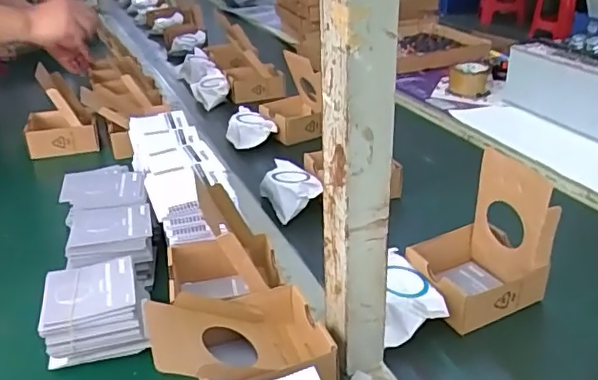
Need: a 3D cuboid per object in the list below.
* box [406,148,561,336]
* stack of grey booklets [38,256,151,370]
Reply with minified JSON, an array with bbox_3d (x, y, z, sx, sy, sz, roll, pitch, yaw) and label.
[{"bbox_3d":[0.187,0.049,0.594,0.118,0.135,0.103,-12,30,-18],"label":"box"},{"bbox_3d":[-0.197,0.121,0.560,0.094,0.061,0.095,-9,29,-13],"label":"stack of grey booklets"}]

